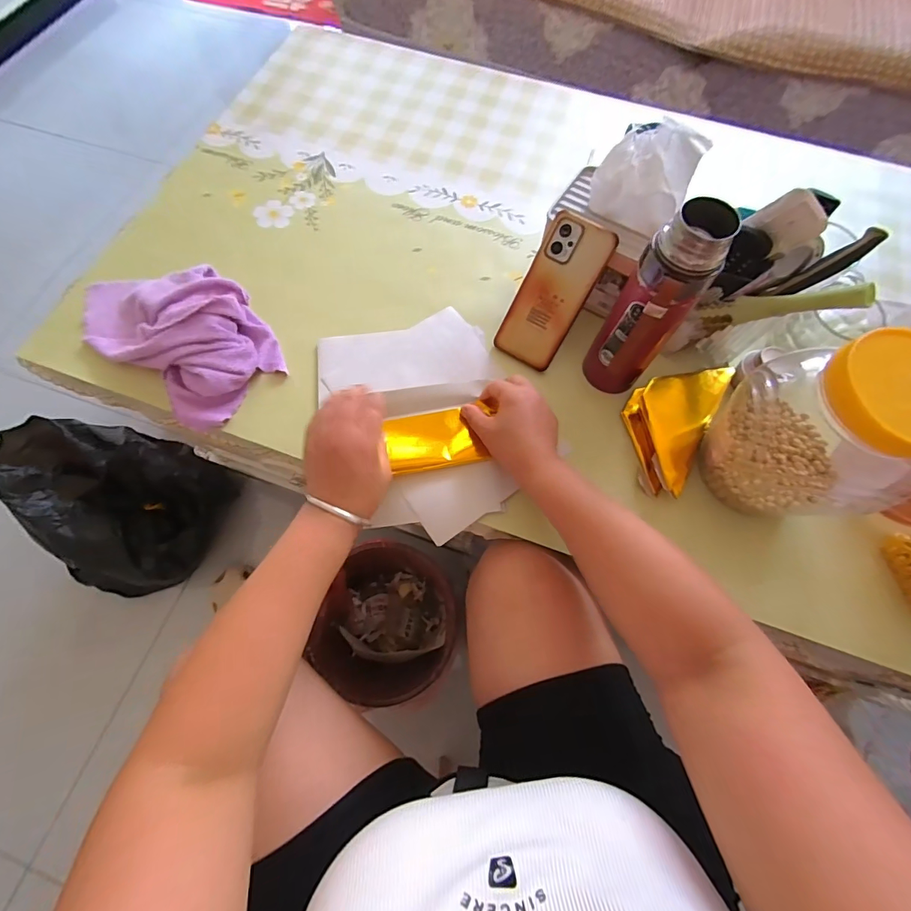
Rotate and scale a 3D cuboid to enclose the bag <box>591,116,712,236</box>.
[{"bbox_3d":[0.200,-0.298,0.448,0.093,0.074,0.071,24,71,7],"label":"bag"}]

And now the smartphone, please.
[{"bbox_3d":[0.112,-0.186,0.483,0.077,0.008,0.163,32,115,10],"label":"smartphone"}]

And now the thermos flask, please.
[{"bbox_3d":[0.182,-0.130,0.409,0.065,0.213,0.067,34,72,10],"label":"thermos flask"}]

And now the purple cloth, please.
[{"bbox_3d":[-0.337,-0.157,0.504,0.265,0.060,0.165,41,74,13],"label":"purple cloth"}]

